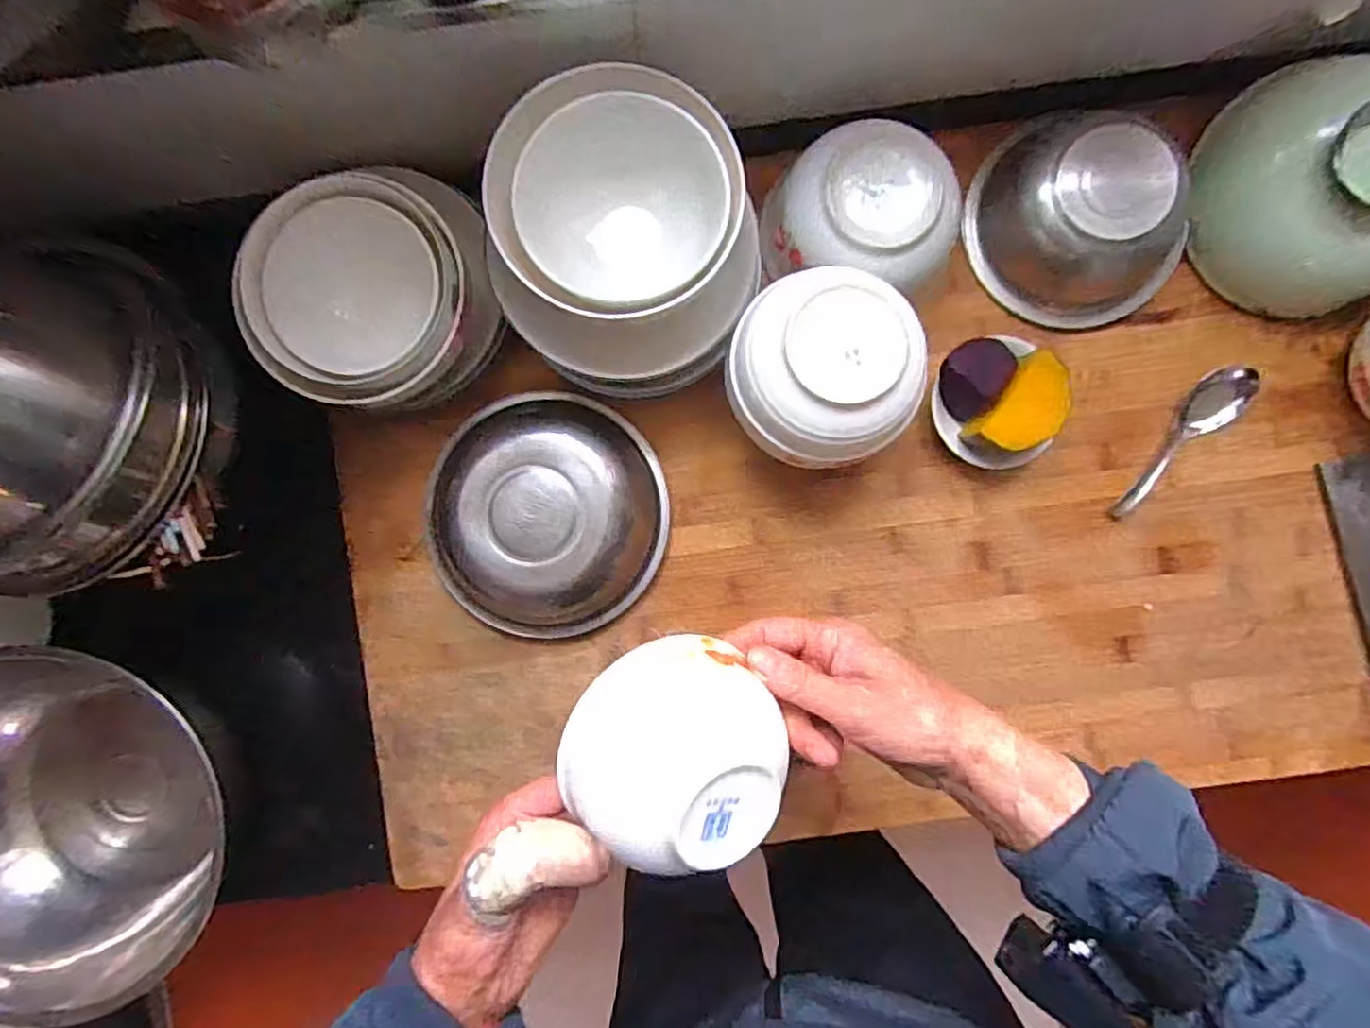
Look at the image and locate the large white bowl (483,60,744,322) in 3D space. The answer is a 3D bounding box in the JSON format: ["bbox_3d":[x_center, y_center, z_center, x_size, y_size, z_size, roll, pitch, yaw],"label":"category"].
[{"bbox_3d":[-0.040,-0.188,0.411,0.138,0.062,0.142,0,91,1],"label":"large white bowl"}]

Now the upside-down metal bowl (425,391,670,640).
[{"bbox_3d":[-0.103,0.002,0.489,0.171,0.055,0.180,0,92,0],"label":"upside-down metal bowl"}]

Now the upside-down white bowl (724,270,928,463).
[{"bbox_3d":[0.089,-0.089,0.413,0.118,0.047,0.112,0,91,1],"label":"upside-down white bowl"}]

